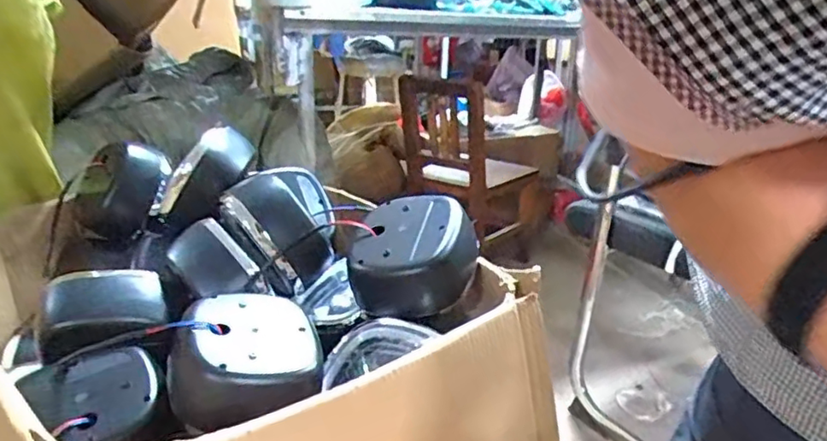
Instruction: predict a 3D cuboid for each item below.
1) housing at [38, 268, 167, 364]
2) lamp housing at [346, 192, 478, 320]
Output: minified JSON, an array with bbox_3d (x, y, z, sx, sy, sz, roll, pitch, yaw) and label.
[{"bbox_3d":[-0.339,0.094,0.657,0.125,0.064,0.075,-9,22,-26],"label":"housing"},{"bbox_3d":[-0.003,0.038,0.680,0.124,0.065,0.141,4,46,27],"label":"lamp housing"}]

